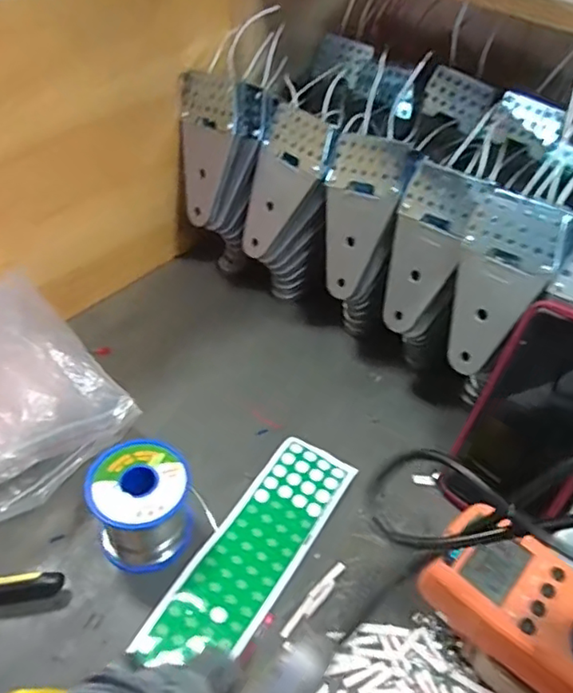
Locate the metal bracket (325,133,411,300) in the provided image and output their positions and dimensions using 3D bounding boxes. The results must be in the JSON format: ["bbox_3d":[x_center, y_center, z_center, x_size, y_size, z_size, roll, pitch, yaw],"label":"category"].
[{"bbox_3d":[0.059,-0.109,0.505,0.063,0.132,0.022,16,17,12],"label":"metal bracket"}]

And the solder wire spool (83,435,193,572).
[{"bbox_3d":[-0.099,0.108,0.405,0.063,0.063,0.064,3,45,-3],"label":"solder wire spool"}]

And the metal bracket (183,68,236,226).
[{"bbox_3d":[-0.076,-0.189,0.562,0.072,0.129,0.030,40,36,23],"label":"metal bracket"}]

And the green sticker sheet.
[{"bbox_3d":[-0.021,0.141,0.418,0.062,0.009,0.192,26,48,19],"label":"green sticker sheet"}]

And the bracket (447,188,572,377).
[{"bbox_3d":[0.154,-0.043,0.438,0.065,0.134,0.028,28,31,22],"label":"bracket"}]

